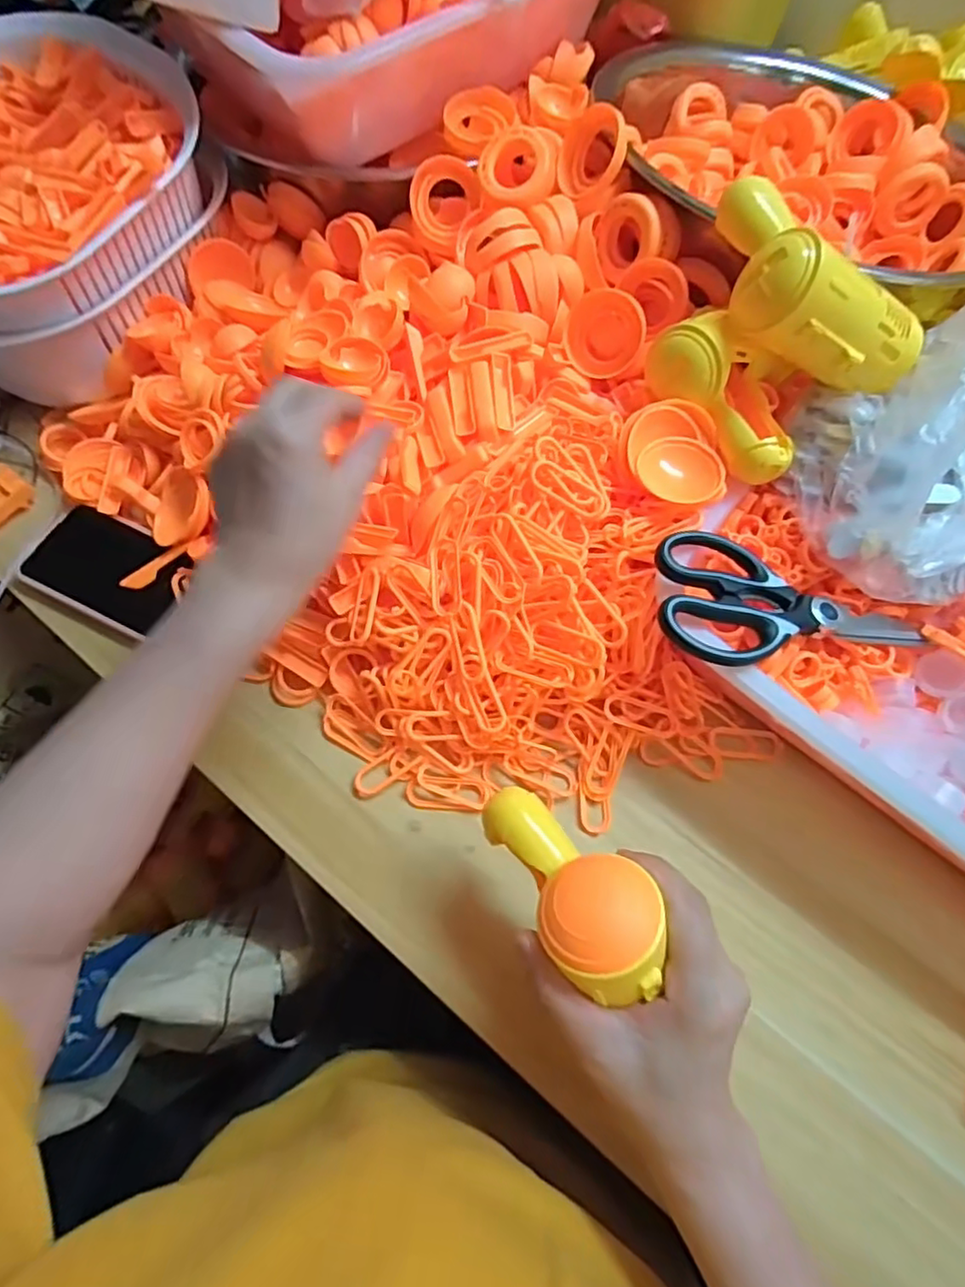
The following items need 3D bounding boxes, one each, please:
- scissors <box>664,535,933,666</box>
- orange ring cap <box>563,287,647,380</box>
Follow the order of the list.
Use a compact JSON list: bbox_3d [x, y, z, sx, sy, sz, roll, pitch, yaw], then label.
[{"bbox_3d":[0.192,-0.019,0.378,0.182,0.016,0.079,9,65,-13],"label":"scissors"},{"bbox_3d":[0.088,-0.226,0.443,0.059,0.054,0.010,59,37,-4],"label":"orange ring cap"}]

